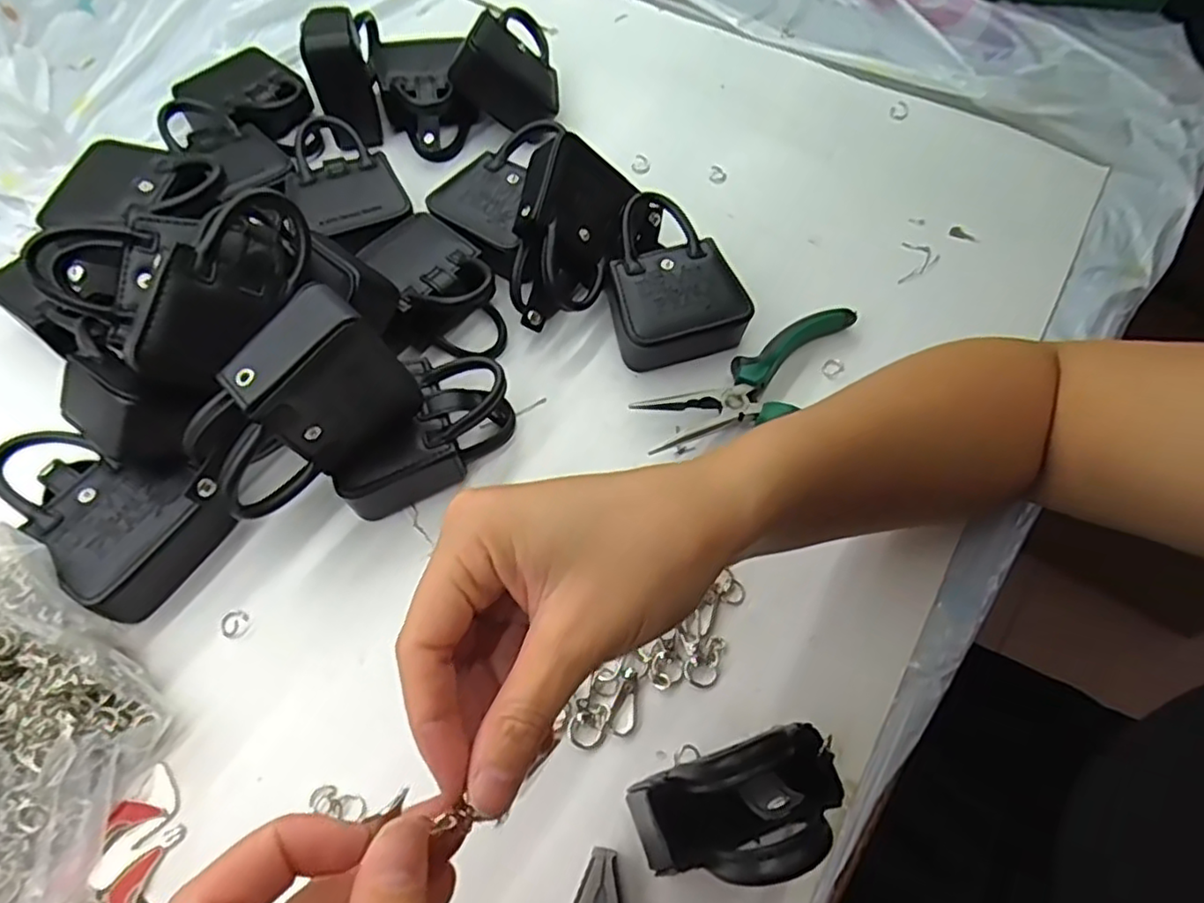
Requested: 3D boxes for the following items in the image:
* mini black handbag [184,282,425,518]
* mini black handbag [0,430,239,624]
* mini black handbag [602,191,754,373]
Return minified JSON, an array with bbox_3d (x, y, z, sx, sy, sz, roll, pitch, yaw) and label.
[{"bbox_3d":[-0.139,-0.019,0.307,0.048,0.072,0.103,39,67,18],"label":"mini black handbag"},{"bbox_3d":[-0.246,0.026,0.335,0.098,0.038,0.066,32,65,14],"label":"mini black handbag"},{"bbox_3d":[0.037,-0.104,0.417,0.079,0.047,0.100,-15,63,-10],"label":"mini black handbag"}]

